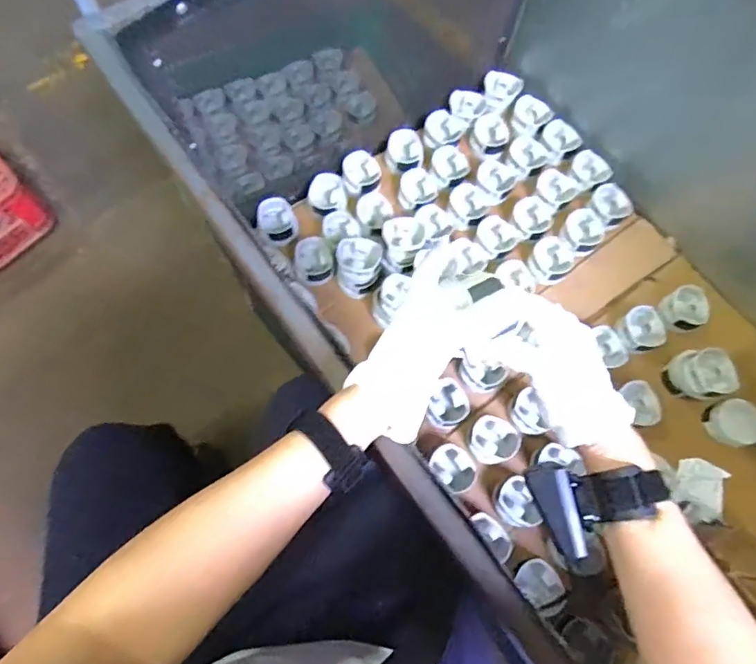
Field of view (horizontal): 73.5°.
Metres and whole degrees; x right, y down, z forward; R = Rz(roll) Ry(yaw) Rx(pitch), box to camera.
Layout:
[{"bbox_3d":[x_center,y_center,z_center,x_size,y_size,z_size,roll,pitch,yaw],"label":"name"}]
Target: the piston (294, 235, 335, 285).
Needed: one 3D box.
[{"bbox_3d":[-0.118,-0.132,0.949,0.074,0.061,0.073,1,70,-1],"label":"piston"}]

